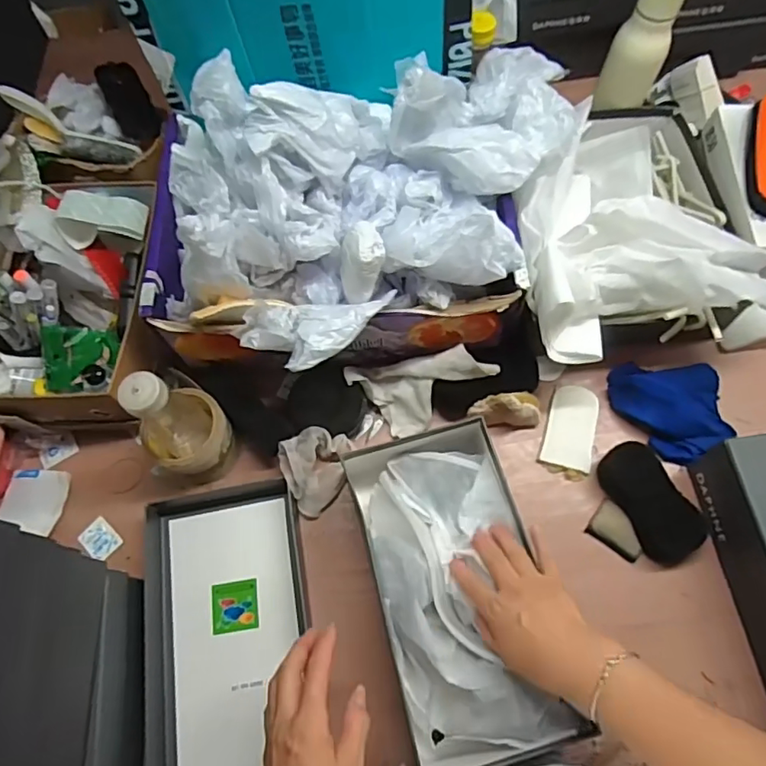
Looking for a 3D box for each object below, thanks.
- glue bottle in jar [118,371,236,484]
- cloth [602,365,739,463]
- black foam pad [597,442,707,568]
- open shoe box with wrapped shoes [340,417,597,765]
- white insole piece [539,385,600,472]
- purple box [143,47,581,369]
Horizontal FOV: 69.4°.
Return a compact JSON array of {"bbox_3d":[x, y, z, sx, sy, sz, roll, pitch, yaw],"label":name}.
[{"bbox_3d":[-0.215,0.046,0.578,0.074,0.173,0.090,38,74,17],"label":"glue bottle in jar"},{"bbox_3d":[0.337,0.020,0.643,0.105,0.036,0.133,-32,69,-11],"label":"cloth"},{"bbox_3d":[0.291,0.127,0.599,0.064,0.032,0.127,-28,68,-9],"label":"black foam pad"},{"bbox_3d":[0.066,0.196,0.539,0.157,0.085,0.305,-9,65,-1],"label":"open shoe box with wrapped shoes"},{"bbox_3d":[0.223,0.052,0.652,0.053,0.004,0.101,13,71,14],"label":"white insole piece"},{"bbox_3d":[-0.025,-0.185,0.611,0.458,0.227,0.364,-5,67,0],"label":"purple box"}]

